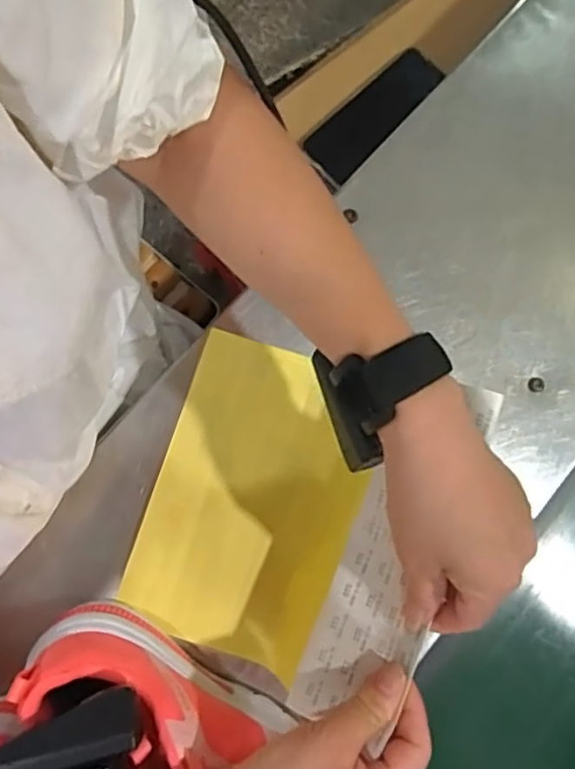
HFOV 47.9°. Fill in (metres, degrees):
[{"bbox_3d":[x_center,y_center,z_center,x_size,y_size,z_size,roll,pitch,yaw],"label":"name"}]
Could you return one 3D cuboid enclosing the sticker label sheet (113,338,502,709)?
[{"bbox_3d":[-0.003,0.082,0.409,0.188,0.088,0.212,18,80,5],"label":"sticker label sheet"}]

